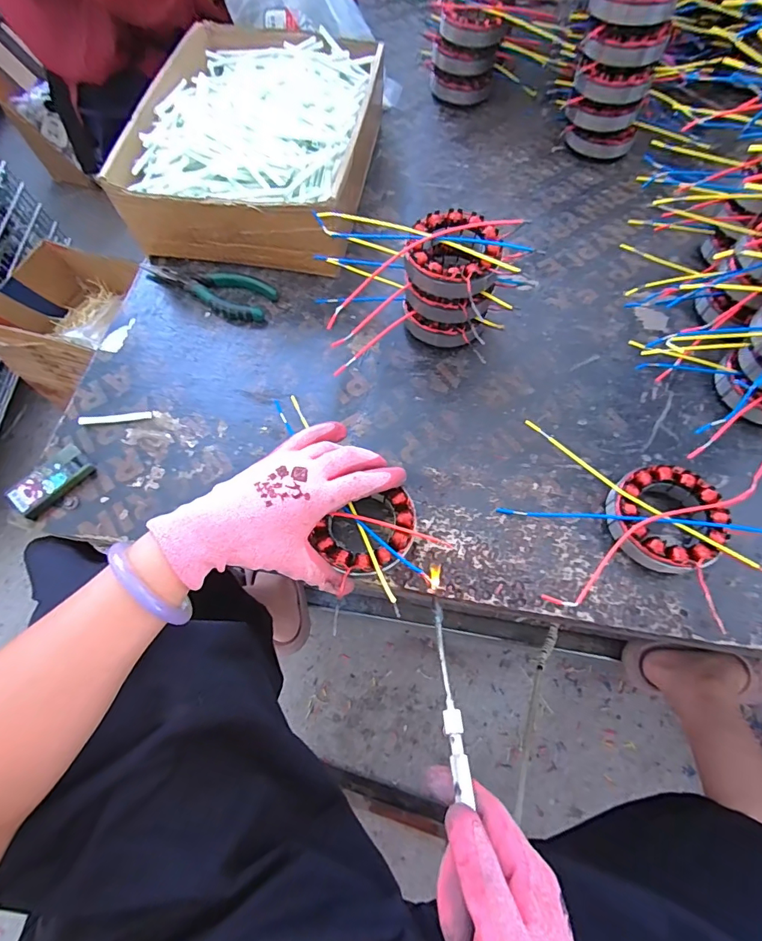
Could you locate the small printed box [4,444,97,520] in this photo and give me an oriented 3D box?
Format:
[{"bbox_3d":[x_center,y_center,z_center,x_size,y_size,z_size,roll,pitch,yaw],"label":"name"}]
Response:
[{"bbox_3d":[-0.297,0.010,0.401,0.037,0.017,0.066,39,73,16],"label":"small printed box"}]

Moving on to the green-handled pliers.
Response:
[{"bbox_3d":[-0.189,-0.206,0.497,0.148,0.016,0.055,26,70,12],"label":"green-handled pliers"}]

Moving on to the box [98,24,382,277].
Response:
[{"bbox_3d":[-0.137,-0.394,0.534,0.241,0.098,0.330,7,67,4],"label":"box"}]

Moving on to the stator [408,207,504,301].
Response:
[{"bbox_3d":[0.067,-0.195,0.409,0.082,0.038,0.086,0,67,1],"label":"stator"}]

